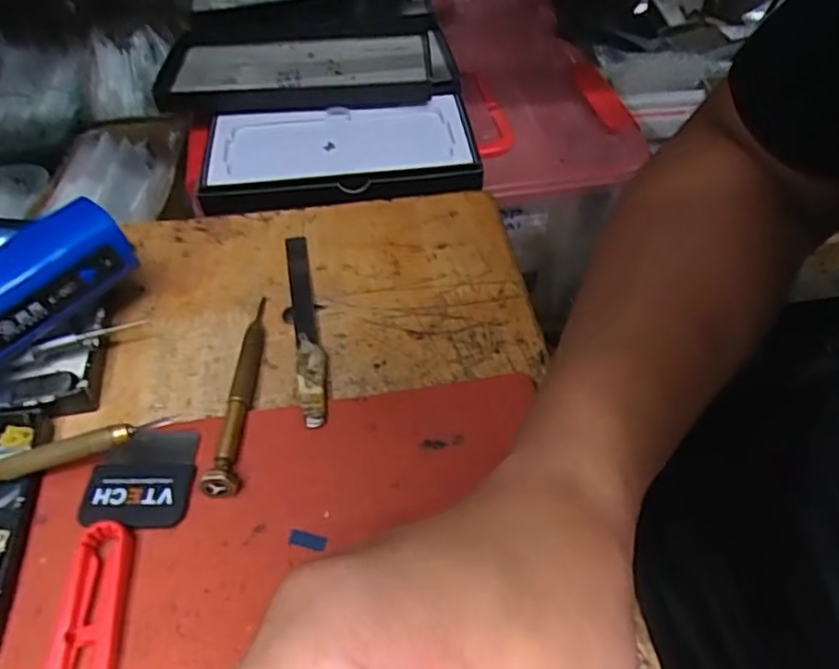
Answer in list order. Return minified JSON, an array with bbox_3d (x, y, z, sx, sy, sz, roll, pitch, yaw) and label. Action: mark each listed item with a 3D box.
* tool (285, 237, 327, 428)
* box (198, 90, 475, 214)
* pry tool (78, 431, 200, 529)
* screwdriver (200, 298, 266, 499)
[{"bbox_3d":[-0.055,-0.008,0.313,0.014,0.005,0.125,-10,49,-8],"label":"tool"},{"bbox_3d":[-0.052,-0.118,0.425,0.169,0.018,0.091,-7,49,-6],"label":"box"},{"bbox_3d":[-0.108,0.055,0.255,0.039,0.004,0.040,-2,52,-7],"label":"pry tool"},{"bbox_3d":[-0.075,0.020,0.283,0.011,0.013,0.106,0,49,1],"label":"screwdriver"}]

